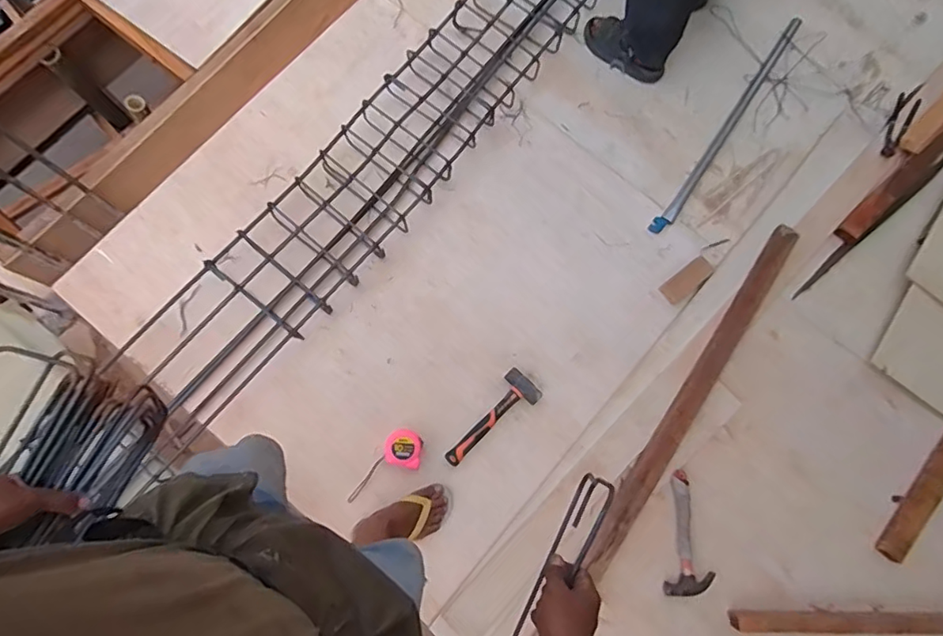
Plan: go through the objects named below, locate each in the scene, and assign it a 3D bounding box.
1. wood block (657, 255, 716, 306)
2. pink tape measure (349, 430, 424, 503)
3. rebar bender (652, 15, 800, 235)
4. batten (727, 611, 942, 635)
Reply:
[{"bbox_3d":[0.596,-0.106,1.535,0.169,0.010,0.062,-37,79,-9],"label":"wood block"},{"bbox_3d":[-0.200,0.377,1.361,0.102,0.033,0.218,31,77,7],"label":"pink tape measure"},{"bbox_3d":[0.779,-0.586,1.659,0.046,0.026,0.885,35,78,8],"label":"rebar bender"},{"bbox_3d":[0.892,0.728,1.322,0.539,0.023,0.047,0,76,-1],"label":"batten"}]

